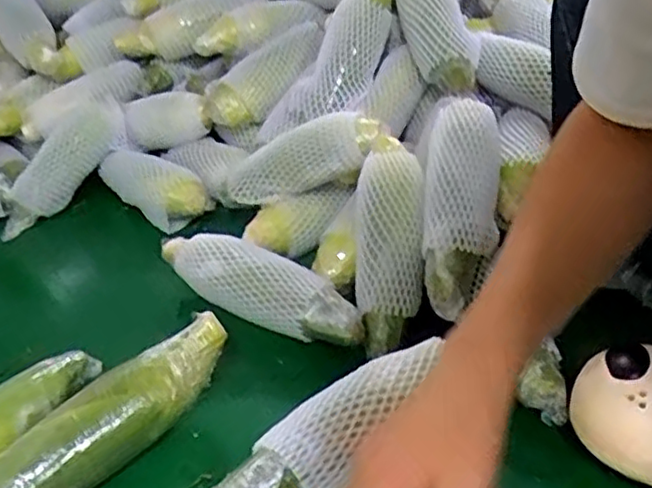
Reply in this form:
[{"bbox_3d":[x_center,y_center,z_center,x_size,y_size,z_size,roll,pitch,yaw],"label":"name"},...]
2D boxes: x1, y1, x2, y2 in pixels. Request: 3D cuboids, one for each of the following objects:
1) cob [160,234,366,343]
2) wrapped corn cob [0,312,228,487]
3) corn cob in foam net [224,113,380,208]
[{"bbox_3d":[-0.074,0.043,0.687,0.246,0.055,0.067,19,41,28],"label":"cob"},{"bbox_3d":[-0.181,0.153,0.550,0.064,0.074,0.245,24,43,33],"label":"wrapped corn cob"},{"bbox_3d":[-0.026,-0.097,0.784,0.202,0.055,0.084,-20,30,21],"label":"corn cob in foam net"}]

